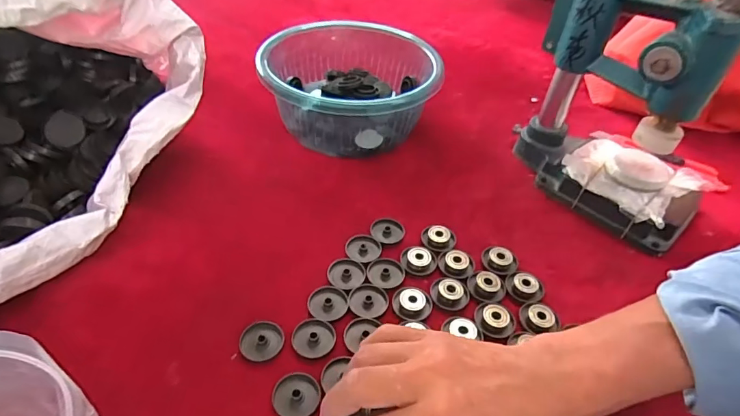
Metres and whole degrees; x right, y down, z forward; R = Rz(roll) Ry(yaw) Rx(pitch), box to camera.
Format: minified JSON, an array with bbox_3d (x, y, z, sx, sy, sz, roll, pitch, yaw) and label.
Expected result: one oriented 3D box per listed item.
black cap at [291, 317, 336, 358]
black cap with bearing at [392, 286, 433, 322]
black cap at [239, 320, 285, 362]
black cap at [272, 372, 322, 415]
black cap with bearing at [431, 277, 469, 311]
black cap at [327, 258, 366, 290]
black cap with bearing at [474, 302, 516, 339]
[{"bbox_3d":[-0.044,0.101,0.352,0.033,0.004,0.033,2,43,-2],"label":"black cap"},{"bbox_3d":[0.036,0.080,0.377,0.032,0.008,0.032,2,43,-2],"label":"black cap with bearing"},{"bbox_3d":[-0.085,0.104,0.350,0.033,0.008,0.033,2,43,-2],"label":"black cap"},{"bbox_3d":[-0.053,0.133,0.319,0.033,0.007,0.034,2,43,-2],"label":"black cap"},{"bbox_3d":[0.069,0.072,0.386,0.033,0.009,0.032,2,43,-2],"label":"black cap with bearing"},{"bbox_3d":[-0.021,0.057,0.397,0.033,0.004,0.034,2,43,-2],"label":"black cap"},{"bbox_3d":[0.105,0.091,0.373,0.032,0.008,0.036,19,45,15],"label":"black cap with bearing"}]

